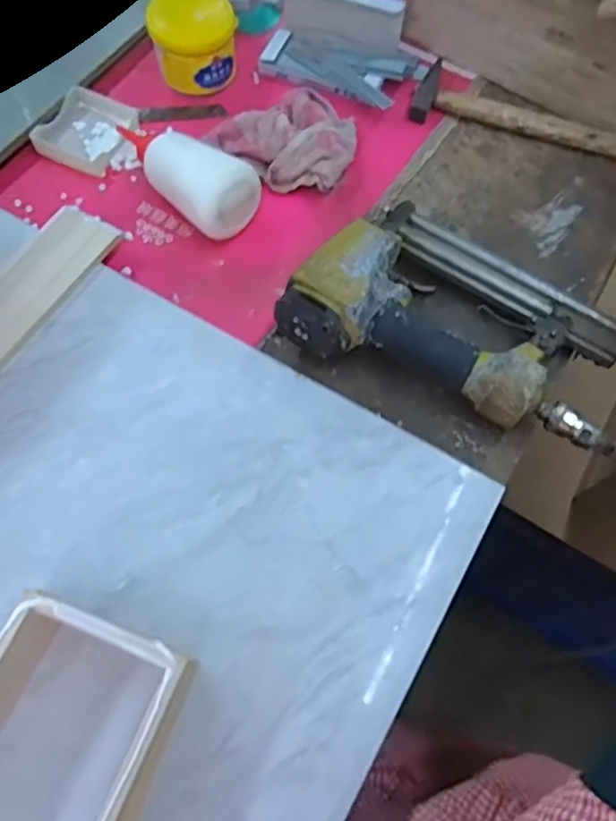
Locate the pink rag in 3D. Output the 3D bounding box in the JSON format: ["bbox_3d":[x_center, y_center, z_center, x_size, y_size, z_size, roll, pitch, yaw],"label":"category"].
[{"bbox_3d":[-0.010,-0.253,0.565,0.118,0.027,0.114,42,70,14],"label":"pink rag"}]

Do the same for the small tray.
[{"bbox_3d":[-0.208,-0.262,0.585,0.074,0.017,0.083,26,67,8],"label":"small tray"}]

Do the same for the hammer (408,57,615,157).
[{"bbox_3d":[0.217,-0.287,0.598,0.229,0.018,0.080,14,66,3],"label":"hammer"}]

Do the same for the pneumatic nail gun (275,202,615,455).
[{"bbox_3d":[0.119,-0.080,0.475,0.240,0.055,0.156,23,66,7],"label":"pneumatic nail gun"}]

